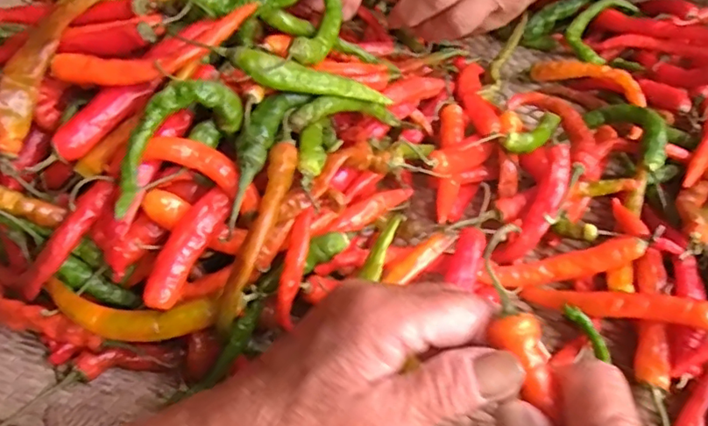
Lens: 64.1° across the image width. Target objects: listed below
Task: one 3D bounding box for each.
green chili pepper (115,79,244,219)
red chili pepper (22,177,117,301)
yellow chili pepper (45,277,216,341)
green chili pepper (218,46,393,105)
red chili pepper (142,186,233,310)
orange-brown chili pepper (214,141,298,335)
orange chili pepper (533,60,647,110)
[{"bbox_3d":[-0.087,-0.037,0.264,0.023,0.031,0.078,36,63,26],"label":"green chili pepper"},{"bbox_3d":[-0.140,0.013,0.276,0.010,0.014,0.070,34,86,24],"label":"red chili pepper"},{"bbox_3d":[-0.109,0.049,0.274,0.083,0.012,0.022,4,54,6],"label":"yellow chili pepper"},{"bbox_3d":[-0.022,-0.068,0.294,0.093,0.013,0.013,9,48,-29],"label":"green chili pepper"},{"bbox_3d":[-0.082,0.017,0.276,0.017,0.013,0.062,23,74,19],"label":"red chili pepper"},{"bbox_3d":[-0.047,0.010,0.271,0.013,0.015,0.096,17,79,15],"label":"orange-brown chili pepper"},{"bbox_3d":[0.177,-0.101,0.423,0.082,0.022,0.018,26,59,20],"label":"orange chili pepper"}]

